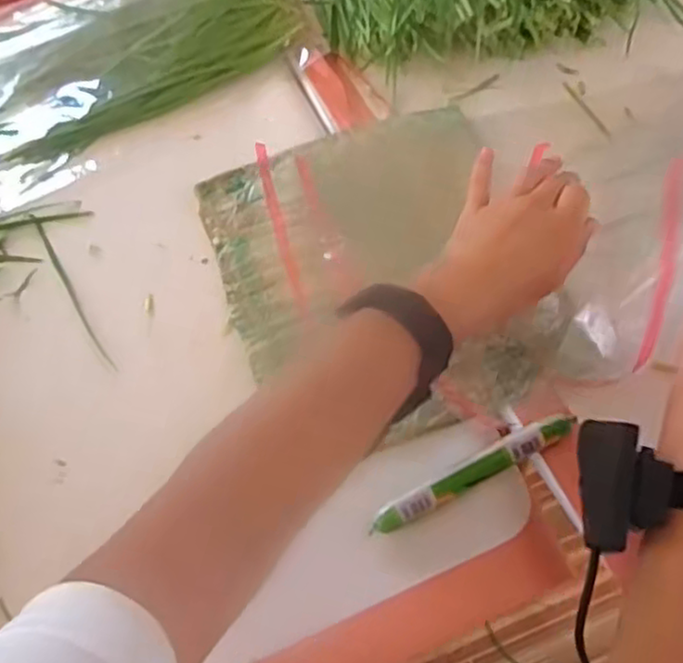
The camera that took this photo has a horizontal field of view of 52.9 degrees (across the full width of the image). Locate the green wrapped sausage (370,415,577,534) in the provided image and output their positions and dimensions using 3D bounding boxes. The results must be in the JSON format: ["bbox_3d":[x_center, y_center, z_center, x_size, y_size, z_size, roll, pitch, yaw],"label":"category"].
[{"bbox_3d":[0.085,0.091,0.440,0.144,0.018,0.016,-26,62,-11],"label":"green wrapped sausage"}]

